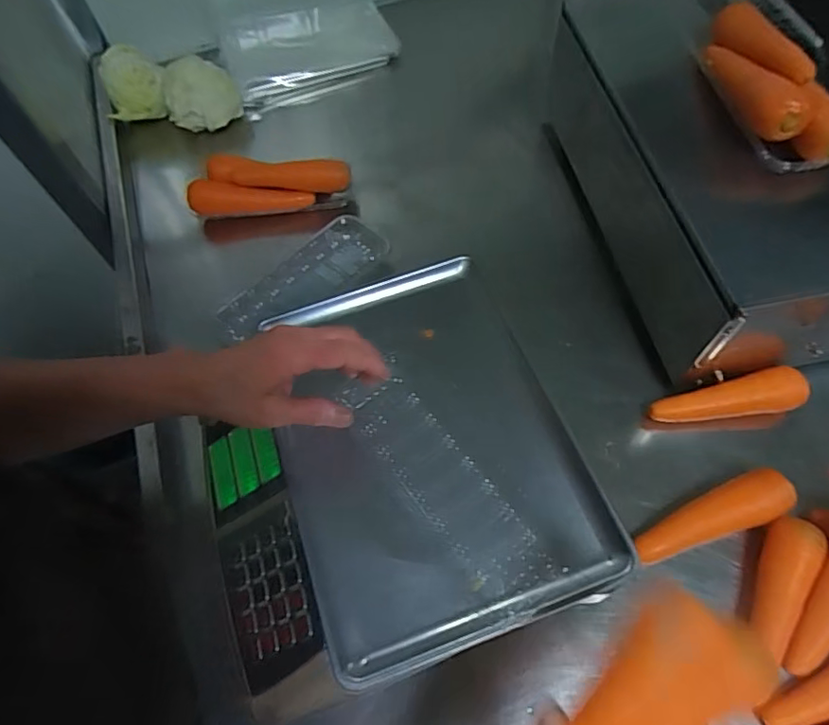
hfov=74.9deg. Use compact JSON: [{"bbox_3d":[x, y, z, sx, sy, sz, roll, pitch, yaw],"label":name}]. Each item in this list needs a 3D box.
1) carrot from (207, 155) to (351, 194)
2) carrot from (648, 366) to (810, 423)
[{"bbox_3d":[-0.185,-0.253,0.737,0.191,0.040,0.034,4,62,6],"label":"carrot"},{"bbox_3d":[0.333,0.043,0.581,0.158,0.049,0.046,-11,60,-3],"label":"carrot"}]

